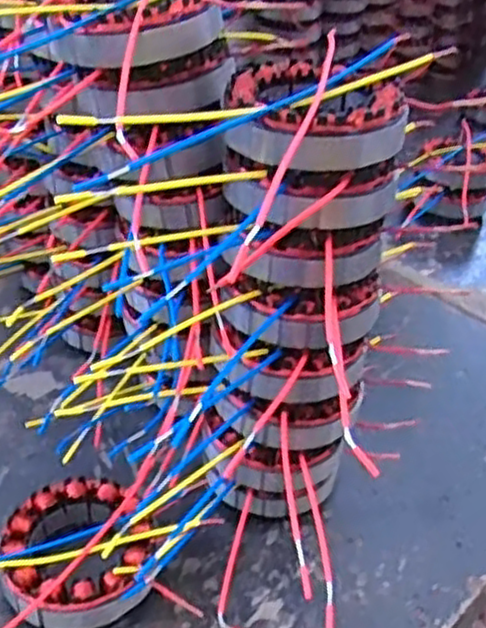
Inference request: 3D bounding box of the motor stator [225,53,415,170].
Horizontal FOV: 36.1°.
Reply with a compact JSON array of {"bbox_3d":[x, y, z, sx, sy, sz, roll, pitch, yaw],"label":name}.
[{"bbox_3d":[0.028,-0.099,0.355,0.084,0.028,0.084,3,36,-2],"label":"motor stator"}]

